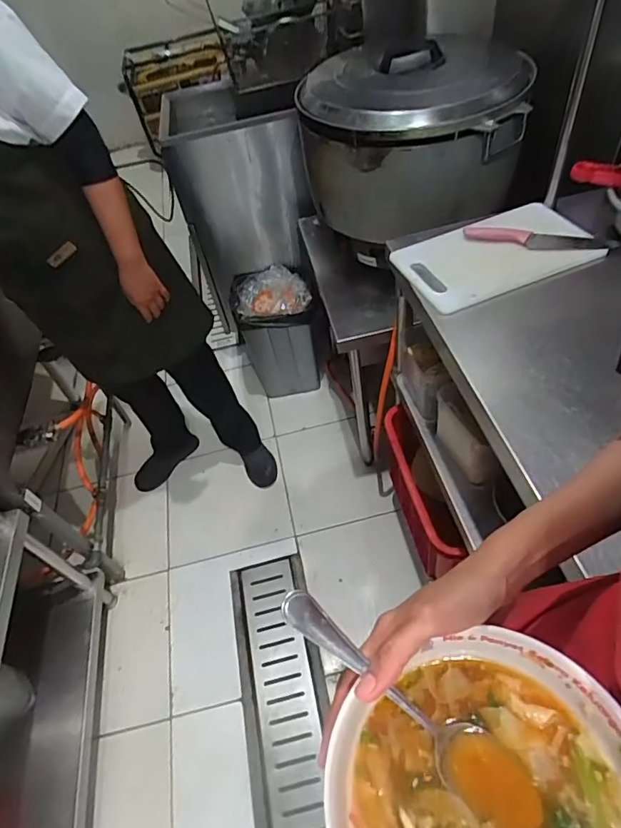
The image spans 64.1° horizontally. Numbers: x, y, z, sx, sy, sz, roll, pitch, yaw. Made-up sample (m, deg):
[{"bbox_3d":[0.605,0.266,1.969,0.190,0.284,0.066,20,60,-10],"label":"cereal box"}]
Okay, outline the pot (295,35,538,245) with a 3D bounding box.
[{"bbox_3d":[0.232,-0.708,1.214,0.474,0.260,0.497,-3,50,8],"label":"pot"}]

